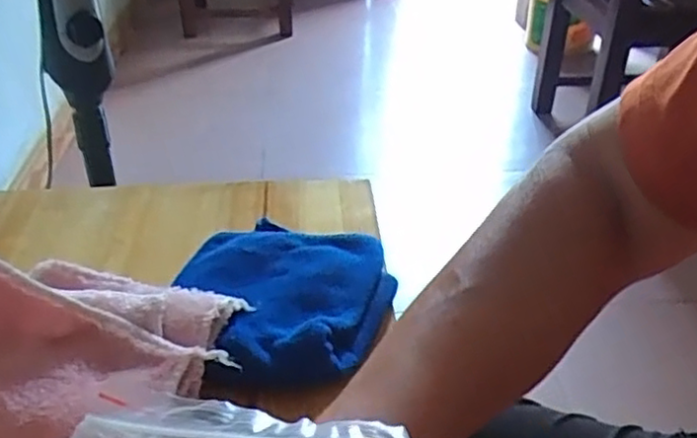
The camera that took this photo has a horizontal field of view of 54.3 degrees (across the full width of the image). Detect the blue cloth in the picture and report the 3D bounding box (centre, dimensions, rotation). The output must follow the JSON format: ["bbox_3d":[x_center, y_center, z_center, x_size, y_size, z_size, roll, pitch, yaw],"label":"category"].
[{"bbox_3d":[-0.035,0.042,0.416,0.123,0.027,0.141,-11,36,-17],"label":"blue cloth"}]

